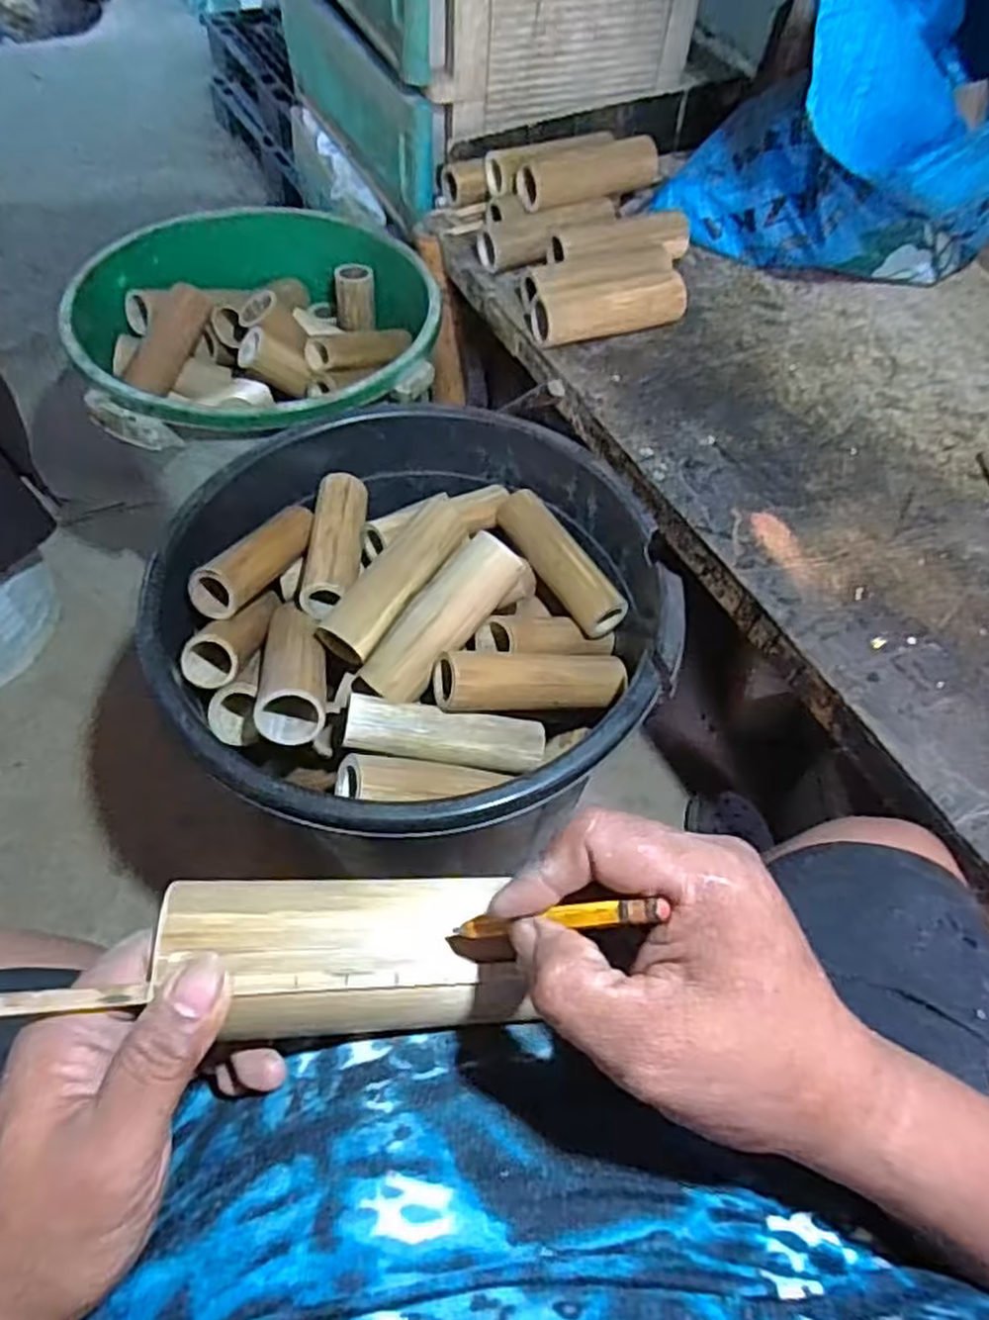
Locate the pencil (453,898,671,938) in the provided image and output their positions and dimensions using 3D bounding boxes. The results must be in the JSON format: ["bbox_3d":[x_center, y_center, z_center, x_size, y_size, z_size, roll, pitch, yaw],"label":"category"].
[{"bbox_3d":[0.017,0.085,0.249,0.082,0.007,0.008,-20,45,35],"label":"pencil"}]

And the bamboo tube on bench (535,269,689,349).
[{"bbox_3d":[0.136,-0.414,0.893,0.179,0.061,0.070,-19,59,-17],"label":"bamboo tube on bench"}]

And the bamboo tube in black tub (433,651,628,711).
[{"bbox_3d":[0.039,0.017,0.701,0.181,0.052,0.063,0,54,-21],"label":"bamboo tube in black tub"}]

